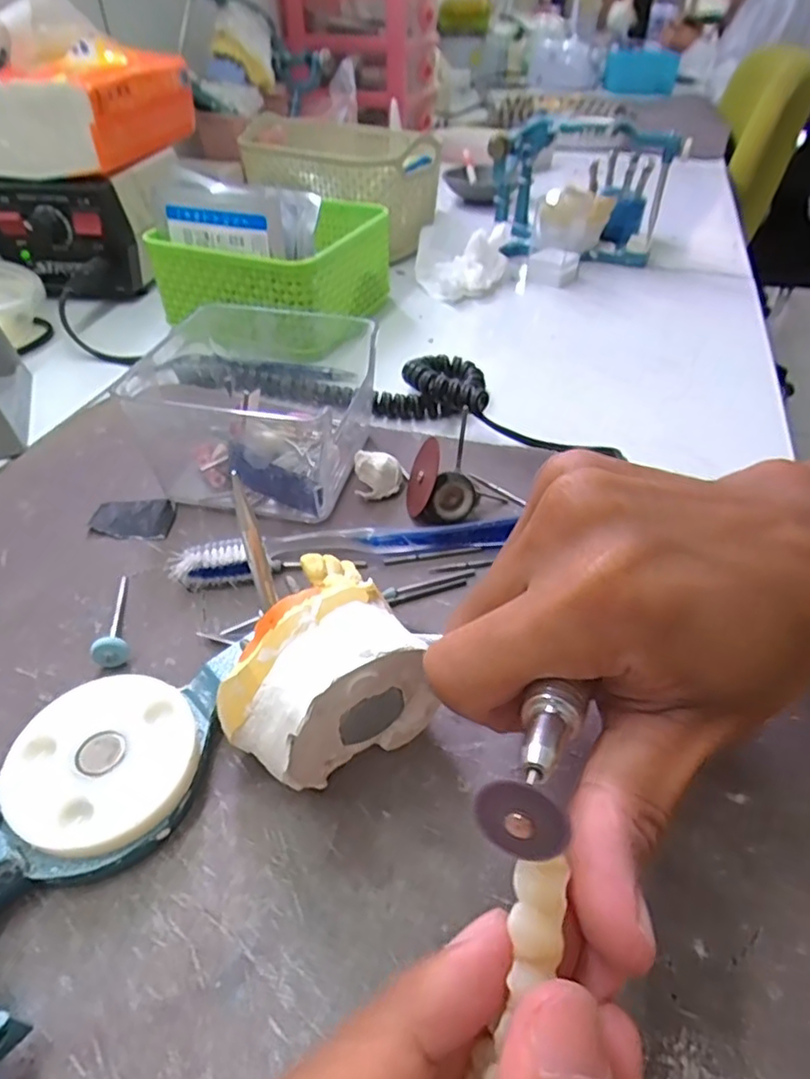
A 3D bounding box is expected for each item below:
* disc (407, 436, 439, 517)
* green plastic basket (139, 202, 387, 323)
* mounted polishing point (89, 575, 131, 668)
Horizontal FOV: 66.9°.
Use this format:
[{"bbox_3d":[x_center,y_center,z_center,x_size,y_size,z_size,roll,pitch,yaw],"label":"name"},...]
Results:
[{"bbox_3d":[0.008,-0.030,0.288,0.004,0.034,0.030,13,33,-24],"label":"disc"},{"bbox_3d":[-0.088,-0.197,0.444,0.121,0.060,0.131,16,45,16],"label":"green plastic basket"},{"bbox_3d":[-0.116,0.029,0.240,0.012,0.012,0.046,-15,45,-16],"label":"mounted polishing point"}]

